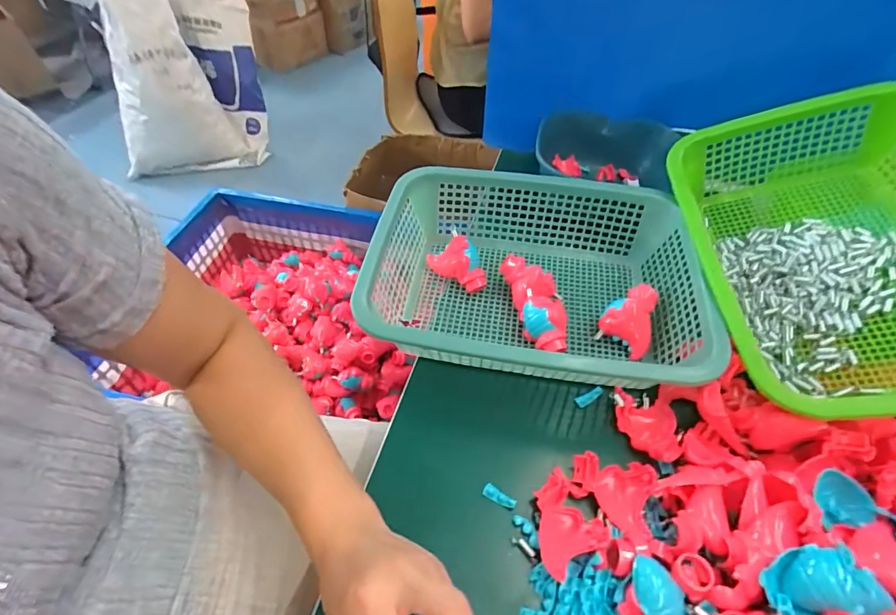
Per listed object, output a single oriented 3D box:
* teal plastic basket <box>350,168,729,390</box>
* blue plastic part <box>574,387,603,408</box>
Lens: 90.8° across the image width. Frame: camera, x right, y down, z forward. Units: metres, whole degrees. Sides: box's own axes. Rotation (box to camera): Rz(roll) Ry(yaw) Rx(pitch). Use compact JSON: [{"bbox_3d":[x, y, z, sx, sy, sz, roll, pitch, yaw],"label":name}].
[{"bbox_3d":[0.091,-0.027,0.500,0.337,0.106,0.264,8,49,5],"label":"teal plastic basket"},{"bbox_3d":[0.147,0.094,0.459,0.032,0.009,0.011,-20,52,-18],"label":"blue plastic part"}]

